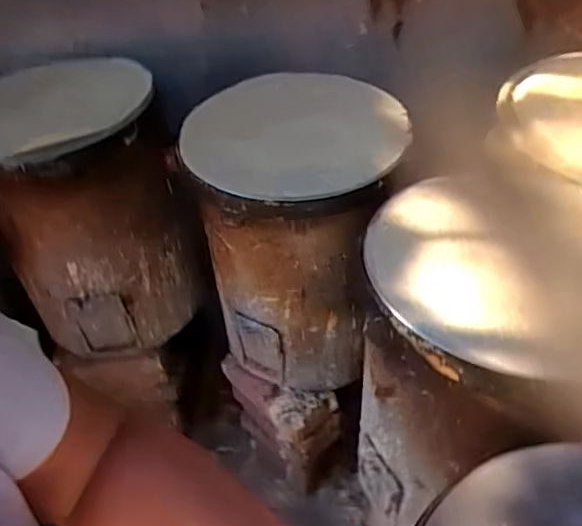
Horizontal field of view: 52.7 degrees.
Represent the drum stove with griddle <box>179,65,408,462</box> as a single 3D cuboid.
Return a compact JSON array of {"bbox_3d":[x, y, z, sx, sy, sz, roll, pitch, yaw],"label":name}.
[{"bbox_3d":[0.012,-0.009,1.128,0.358,0.567,0.363,-32,51,-28],"label":"drum stove with griddle"}]

